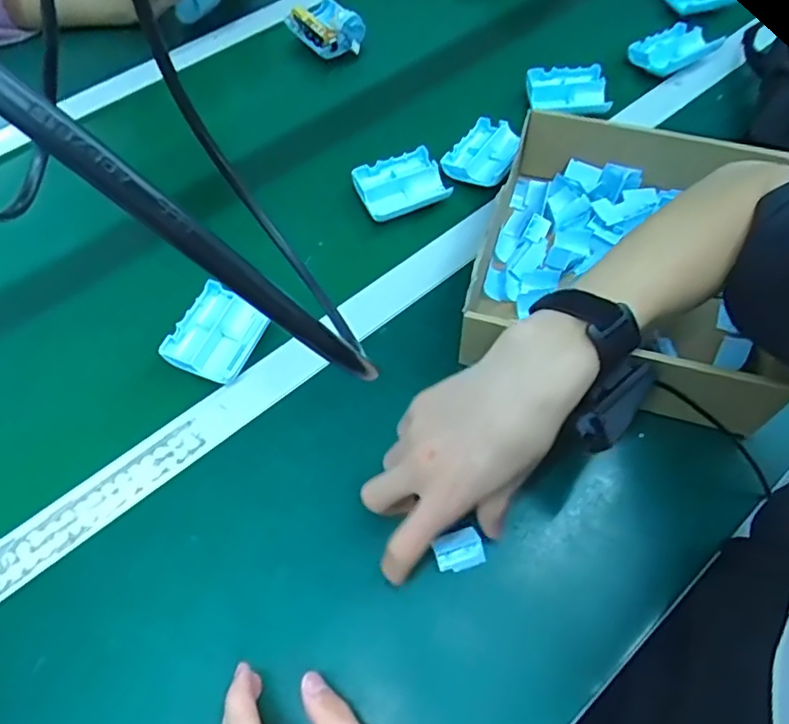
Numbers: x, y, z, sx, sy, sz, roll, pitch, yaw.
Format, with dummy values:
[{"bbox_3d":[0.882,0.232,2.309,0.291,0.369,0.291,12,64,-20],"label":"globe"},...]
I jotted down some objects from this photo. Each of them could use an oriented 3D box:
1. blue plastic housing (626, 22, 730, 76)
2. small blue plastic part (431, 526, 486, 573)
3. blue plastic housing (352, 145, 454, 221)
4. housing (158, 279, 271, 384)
[{"bbox_3d":[0.326,-0.369,0.694,0.095,0.026,0.070,-24,64,-13],"label":"blue plastic housing"},{"bbox_3d":[0.044,0.128,0.406,0.032,0.012,0.027,-16,89,5],"label":"small blue plastic part"},{"bbox_3d":[0.009,-0.173,0.581,0.083,0.016,0.070,-25,64,-14],"label":"blue plastic housing"},{"bbox_3d":[-0.149,-0.024,0.500,0.062,0.018,0.080,21,62,10],"label":"housing"}]

